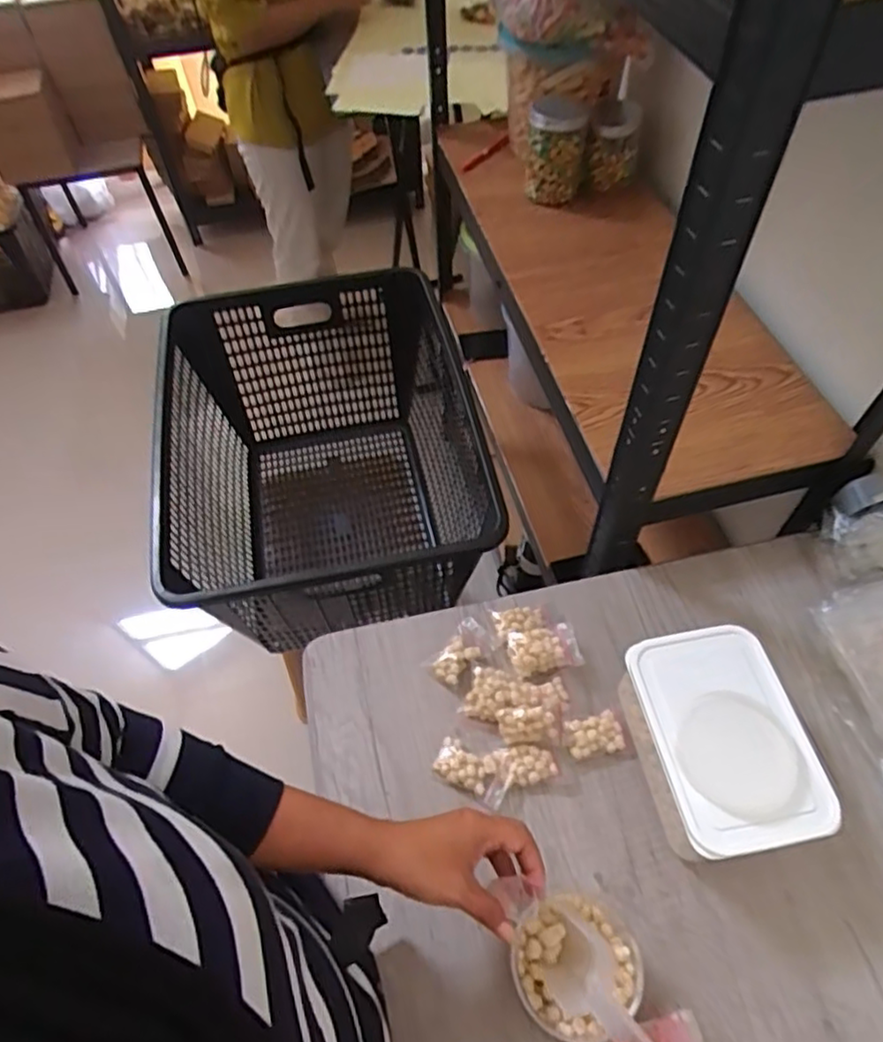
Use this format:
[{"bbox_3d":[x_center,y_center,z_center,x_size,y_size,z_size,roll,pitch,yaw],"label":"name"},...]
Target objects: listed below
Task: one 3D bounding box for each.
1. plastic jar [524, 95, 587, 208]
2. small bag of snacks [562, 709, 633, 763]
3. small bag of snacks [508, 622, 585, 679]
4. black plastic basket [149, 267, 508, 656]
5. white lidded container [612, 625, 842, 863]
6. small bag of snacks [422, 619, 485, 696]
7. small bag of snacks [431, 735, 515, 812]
[{"bbox_3d":[0.180,-0.592,1.043,0.088,0.127,0.099,4,56,6],"label":"plastic jar"},{"bbox_3d":[0.157,0.221,0.664,0.068,0.020,0.042,-12,56,-5],"label":"small bag of snacks"},{"bbox_3d":[0.112,0.136,0.702,0.079,0.027,0.050,-12,56,-5],"label":"small bag of snacks"},{"bbox_3d":[-0.168,-0.070,1.020,0.435,0.327,0.540,-10,56,-4],"label":"black plastic basket"},{"bbox_3d":[0.253,0.208,0.607,0.125,0.097,0.185,-10,56,-4],"label":"white lidded container"},{"bbox_3d":[0.025,0.145,0.714,0.050,0.016,0.082,36,65,24],"label":"small bag of snacks"},{"bbox_3d":[0.032,0.245,0.648,0.075,0.016,0.051,22,60,17],"label":"small bag of snacks"}]

